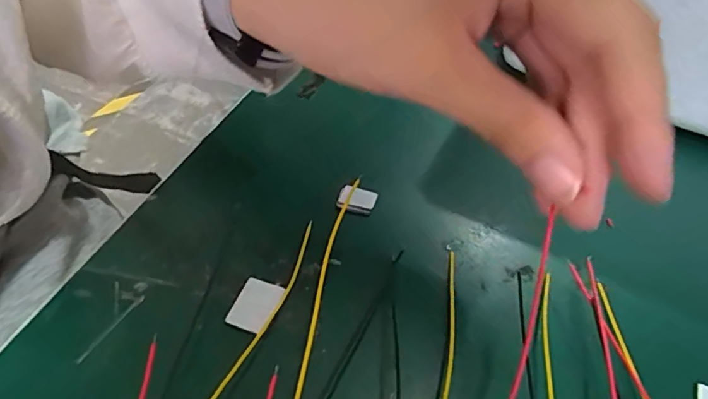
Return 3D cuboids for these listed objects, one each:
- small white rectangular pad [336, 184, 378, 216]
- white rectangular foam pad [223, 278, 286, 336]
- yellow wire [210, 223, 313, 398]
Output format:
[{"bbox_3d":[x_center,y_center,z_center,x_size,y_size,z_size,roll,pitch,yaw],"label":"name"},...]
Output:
[{"bbox_3d":[0.001,0.000,0.216,0.015,0.005,0.010,15,49,7],"label":"small white rectangular pad"},{"bbox_3d":[-0.036,0.038,0.181,0.014,0.004,0.019,19,52,10],"label":"white rectangular foam pad"},{"bbox_3d":[-0.037,0.051,0.162,0.005,0.009,0.123,19,49,10],"label":"yellow wire"}]

